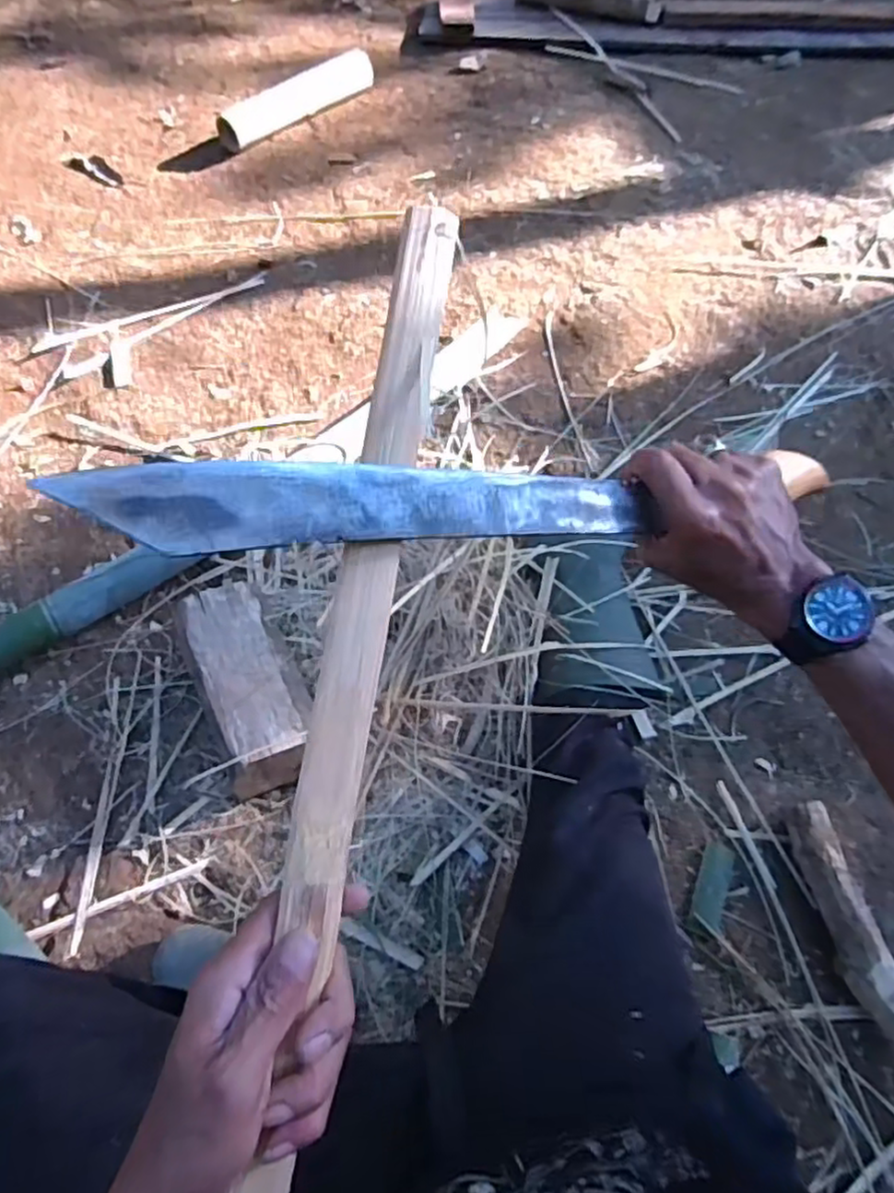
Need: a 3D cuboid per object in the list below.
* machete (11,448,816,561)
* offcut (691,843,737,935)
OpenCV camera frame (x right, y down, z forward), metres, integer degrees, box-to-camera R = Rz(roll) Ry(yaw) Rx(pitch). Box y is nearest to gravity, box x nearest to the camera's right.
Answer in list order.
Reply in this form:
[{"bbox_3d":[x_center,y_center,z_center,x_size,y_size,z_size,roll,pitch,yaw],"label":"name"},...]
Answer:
[{"bbox_3d":[0.043,-0.053,0.369,0.435,0.017,0.043,-5,58,-24],"label":"machete"},{"bbox_3d":[0.330,0.356,0.850,0.034,0.012,0.104,22,63,12],"label":"offcut"}]

